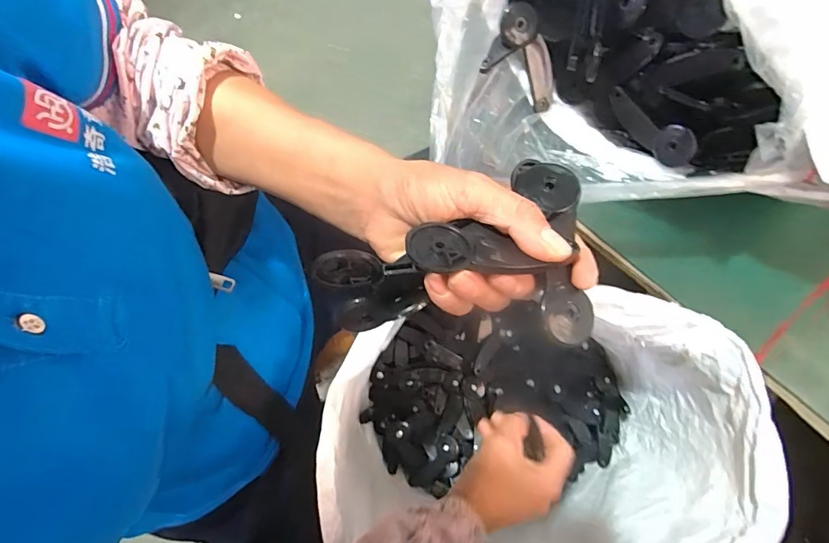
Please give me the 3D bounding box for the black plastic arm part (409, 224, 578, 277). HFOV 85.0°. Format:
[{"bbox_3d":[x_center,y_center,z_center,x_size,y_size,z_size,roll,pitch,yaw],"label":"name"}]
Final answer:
[{"bbox_3d":[0.037,-0.010,0.239,0.077,0.022,0.027,7,79,-1],"label":"black plastic arm part"}]

